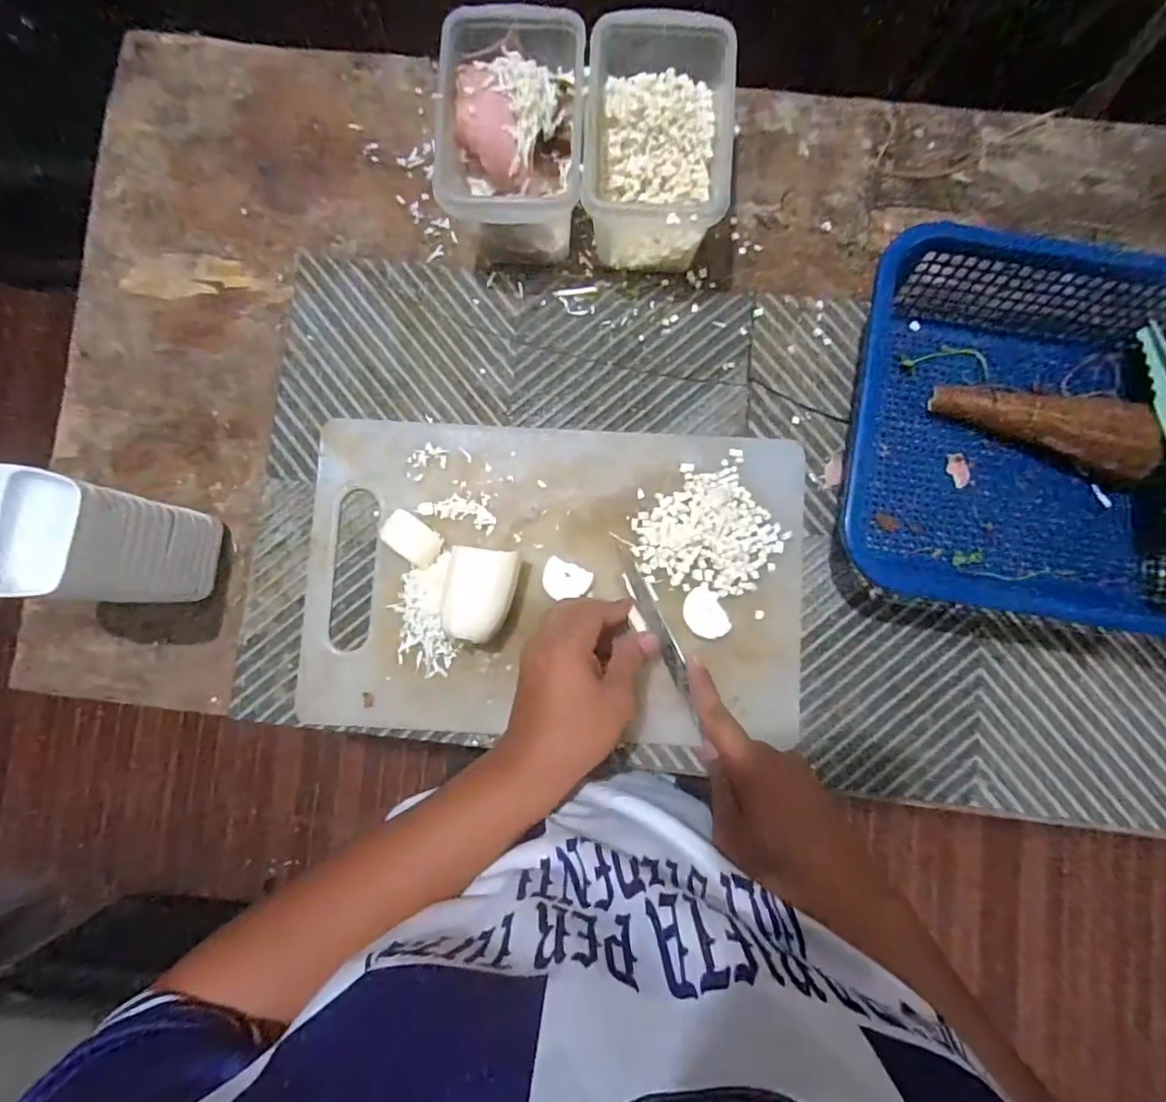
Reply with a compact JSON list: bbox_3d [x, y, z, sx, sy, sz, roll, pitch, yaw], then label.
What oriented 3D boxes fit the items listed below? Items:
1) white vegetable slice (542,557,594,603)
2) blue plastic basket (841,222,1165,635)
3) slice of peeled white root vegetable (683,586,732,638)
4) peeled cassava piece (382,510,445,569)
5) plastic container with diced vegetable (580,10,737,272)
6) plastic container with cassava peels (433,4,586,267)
[{"bbox_3d":[-0.015,0.025,0.461,0.040,0.006,0.031,25,85,4],"label":"white vegetable slice"},{"bbox_3d":[0.367,-0.083,0.428,0.336,0.087,0.265,9,84,2],"label":"blue plastic basket"},{"bbox_3d":[0.098,0.050,0.454,0.031,0.004,0.041,-26,84,-1],"label":"slice of peeled white root vegetable"},{"bbox_3d":[-0.137,-0.010,0.455,0.047,0.027,0.029,38,86,5],"label":"peeled cassava piece"},{"bbox_3d":[0.057,-0.311,0.448,0.108,0.099,0.160,2,84,2],"label":"plastic container with diced vegetable"},{"bbox_3d":[-0.052,-0.317,0.450,0.106,0.100,0.150,3,84,2],"label":"plastic container with cassava peels"}]

